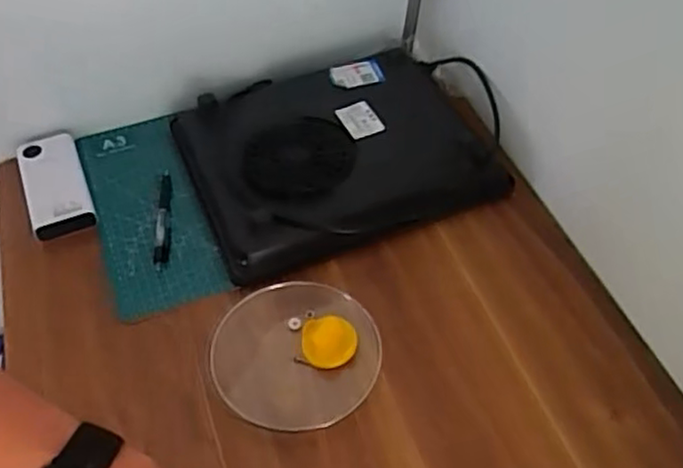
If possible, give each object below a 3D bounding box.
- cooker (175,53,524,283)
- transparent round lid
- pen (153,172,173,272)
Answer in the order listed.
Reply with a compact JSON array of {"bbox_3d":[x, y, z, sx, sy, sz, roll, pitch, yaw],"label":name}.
[{"bbox_3d":[0.011,-0.114,0.814,0.373,0.058,0.281,-16,54,-14],"label":"cooker"},{"bbox_3d":[-0.045,0.108,0.657,0.153,0.018,0.152,1,51,-1],"label":"transparent round lid"},{"bbox_3d":[-0.200,-0.020,0.781,0.018,0.009,0.138,-3,52,-4],"label":"pen"}]

